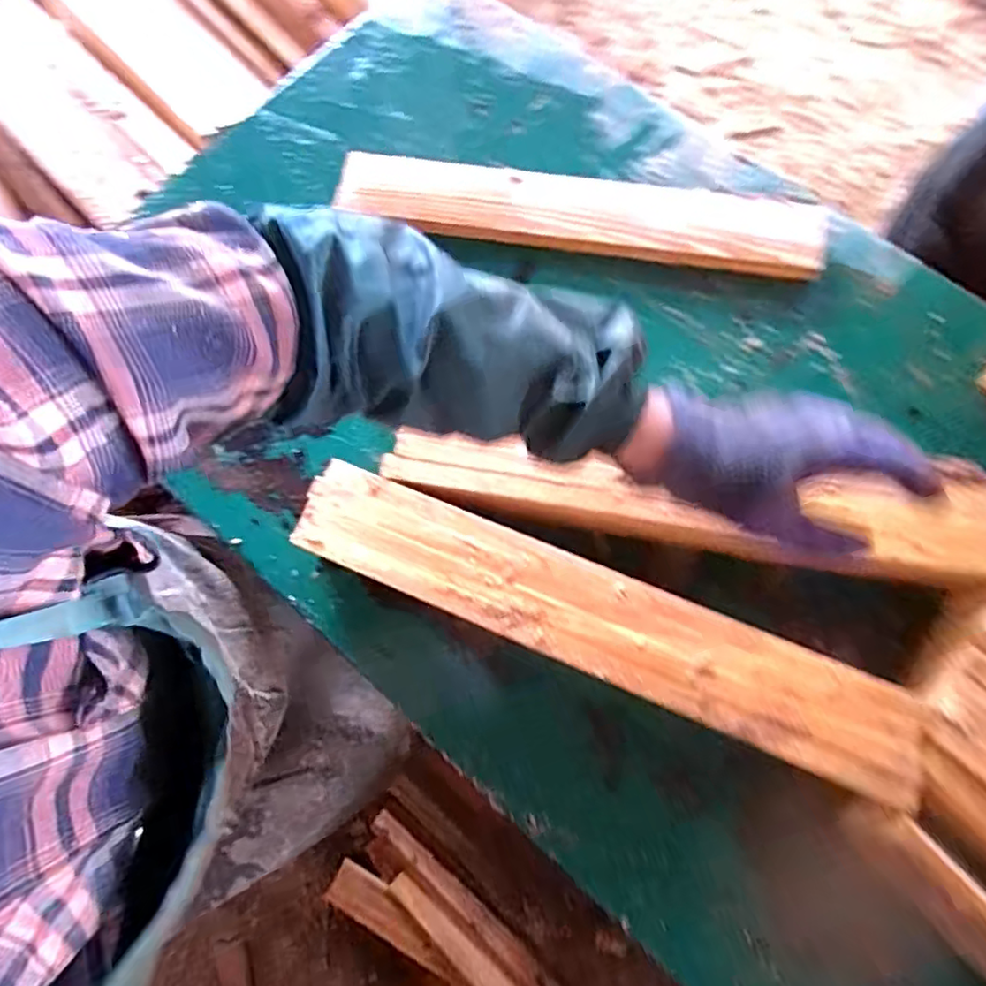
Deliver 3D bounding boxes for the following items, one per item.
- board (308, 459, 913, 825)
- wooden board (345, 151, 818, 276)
[{"bbox_3d":[0.074,0.100,0.459,0.482,0.013,0.078,22,77,7],"label":"board"},{"bbox_3d":[0.087,-0.289,0.630,0.498,0.026,0.078,8,76,3],"label":"wooden board"}]

